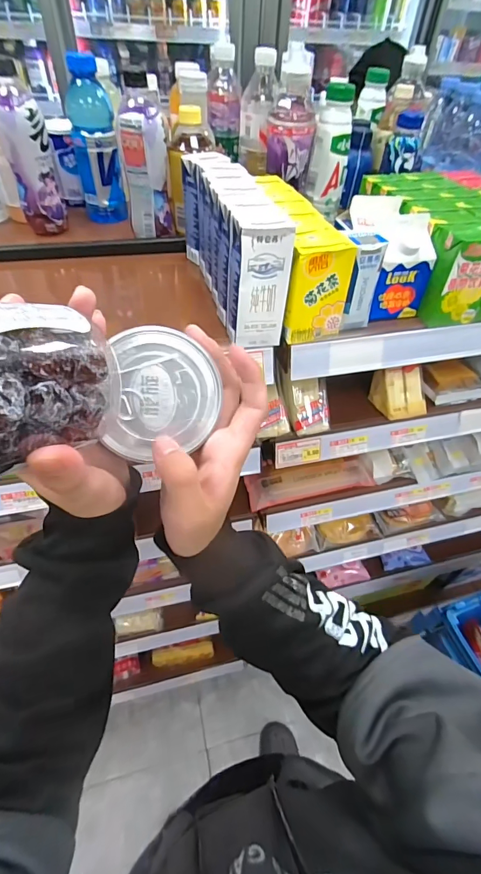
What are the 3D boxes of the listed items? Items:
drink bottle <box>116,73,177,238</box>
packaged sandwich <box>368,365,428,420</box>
[{"bbox_3d":[-0.130,-0.369,0.552,0.060,0.163,0.055,10,48,5],"label":"drink bottle"},{"bbox_3d":[0.254,-0.071,0.622,0.076,0.057,0.064,-10,50,-13],"label":"packaged sandwich"}]

